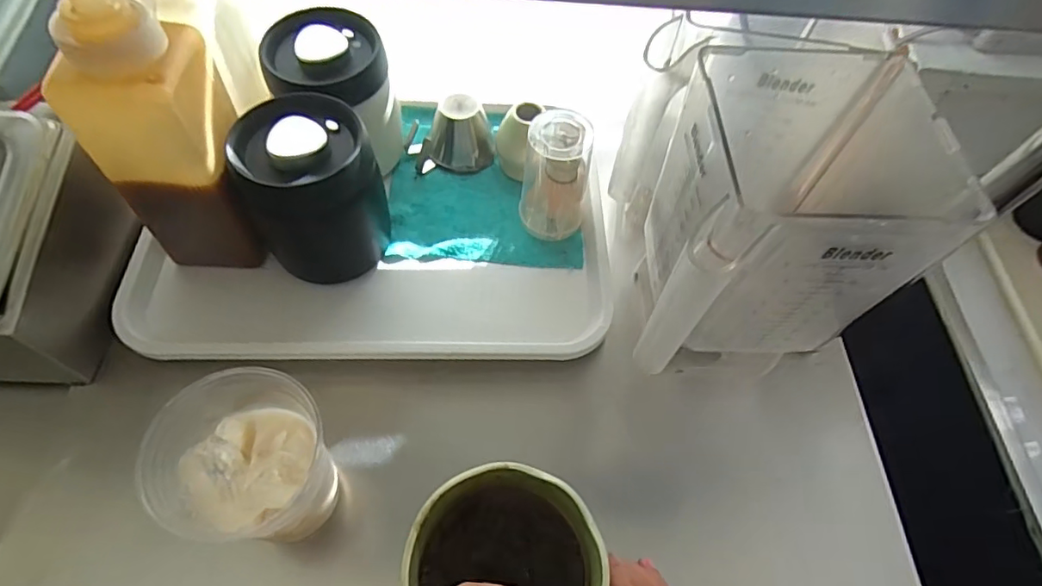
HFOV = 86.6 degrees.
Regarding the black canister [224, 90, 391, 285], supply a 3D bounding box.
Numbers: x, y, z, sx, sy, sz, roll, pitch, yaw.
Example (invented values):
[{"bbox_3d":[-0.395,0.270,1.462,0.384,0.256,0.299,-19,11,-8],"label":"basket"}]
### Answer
[{"bbox_3d":[-0.172,-0.084,0.461,0.098,0.132,0.093,2,59,-3],"label":"black canister"}]

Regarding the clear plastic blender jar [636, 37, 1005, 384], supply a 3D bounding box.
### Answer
[{"bbox_3d":[0.172,-0.055,0.384,0.147,0.160,0.172,5,59,-1],"label":"clear plastic blender jar"}]

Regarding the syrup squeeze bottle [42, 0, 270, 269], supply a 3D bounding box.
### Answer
[{"bbox_3d":[-0.256,-0.111,0.414,0.085,0.231,0.076,2,59,-3],"label":"syrup squeeze bottle"}]

